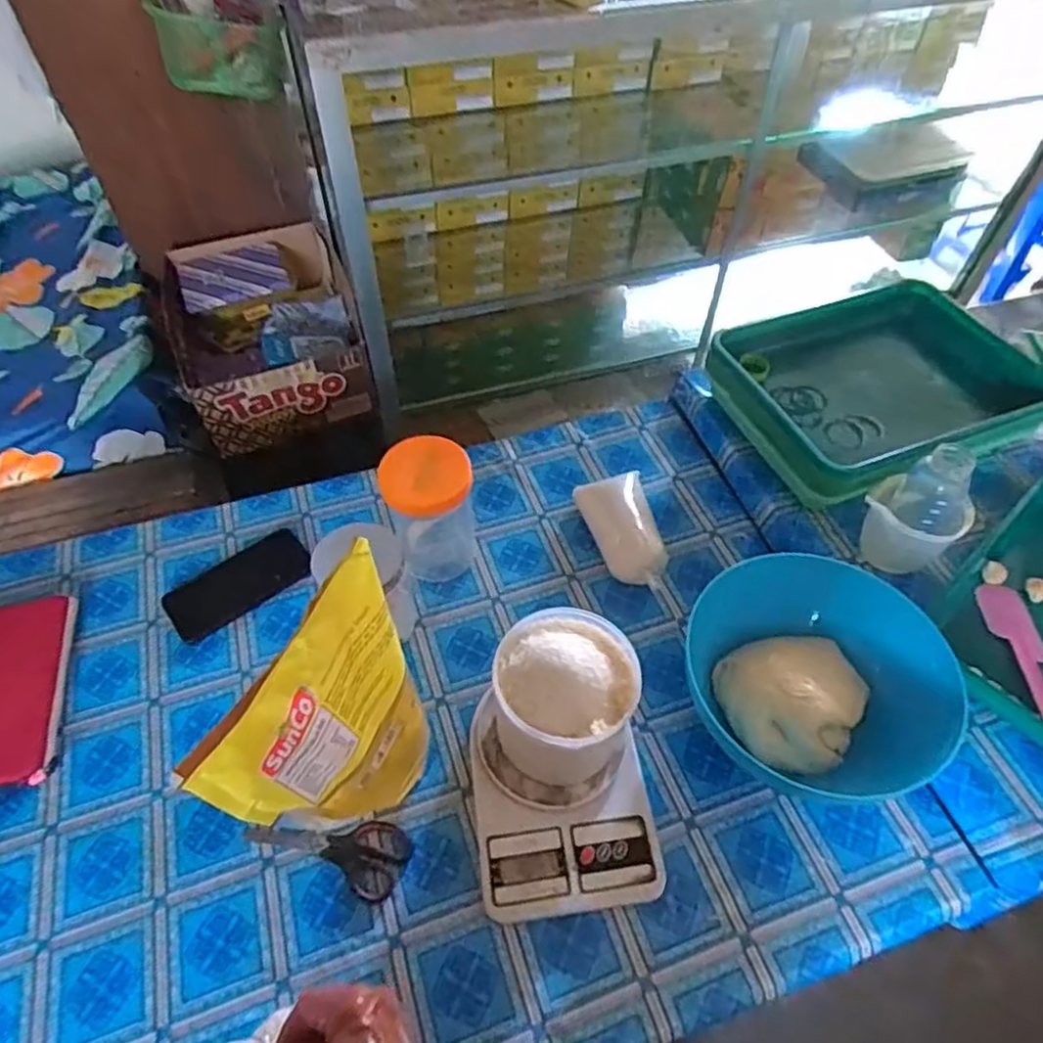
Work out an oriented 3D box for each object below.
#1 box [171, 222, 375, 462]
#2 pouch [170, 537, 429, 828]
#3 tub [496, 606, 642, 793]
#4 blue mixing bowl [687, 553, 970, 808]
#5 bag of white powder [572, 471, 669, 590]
[{"bbox_3d":[-0.493,-0.367,1.335,0.332,0.175,0.431,-19,55,-14],"label":"box"},{"bbox_3d":[-0.137,0.175,0.553,0.063,0.270,0.193,22,56,16],"label":"pouch"},{"bbox_3d":[0.039,0.157,0.616,0.118,0.114,0.127,0,53,0],"label":"tub"},{"bbox_3d":[0.286,0.152,0.659,0.209,0.120,0.207,0,53,0],"label":"blue mixing bowl"},{"bbox_3d":[0.128,0.013,0.808,0.089,0.063,0.151,-14,54,-10],"label":"bag of white powder"}]

